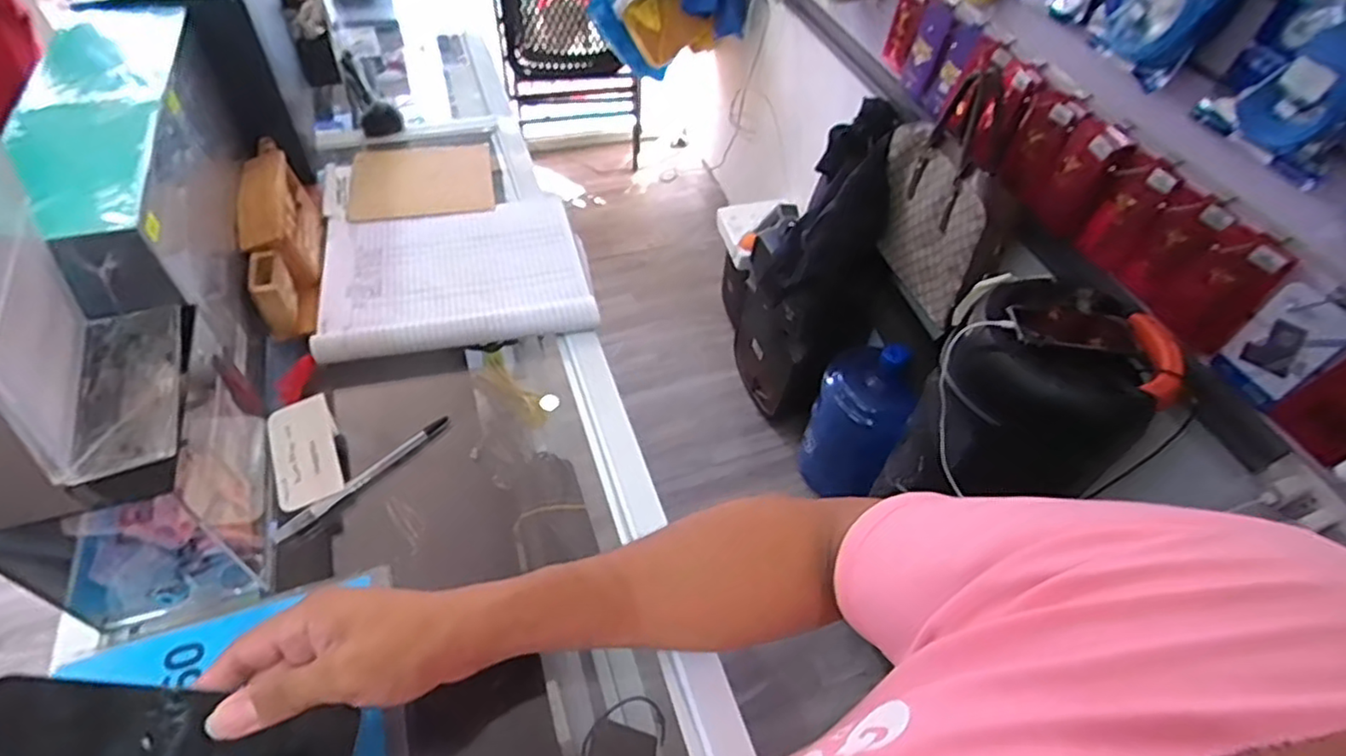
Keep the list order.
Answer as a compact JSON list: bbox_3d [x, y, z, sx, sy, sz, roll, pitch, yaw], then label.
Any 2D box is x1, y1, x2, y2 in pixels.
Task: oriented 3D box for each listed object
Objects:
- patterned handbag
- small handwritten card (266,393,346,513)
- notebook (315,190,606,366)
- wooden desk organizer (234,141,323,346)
[{"bbox_3d":[0.522,-0.324,1.231,0.116,0.389,0.344,-7,52,-10],"label":"patterned handbag"},{"bbox_3d":[-0.289,0.059,0.518,0.049,0.005,0.088,-23,67,-8],"label":"small handwritten card"},{"bbox_3d":[-0.219,-0.116,0.666,0.249,0.030,0.222,-10,52,-13],"label":"notebook"},{"bbox_3d":[-0.376,-0.146,0.635,0.053,0.072,0.232,-15,54,-16],"label":"wooden desk organizer"}]

